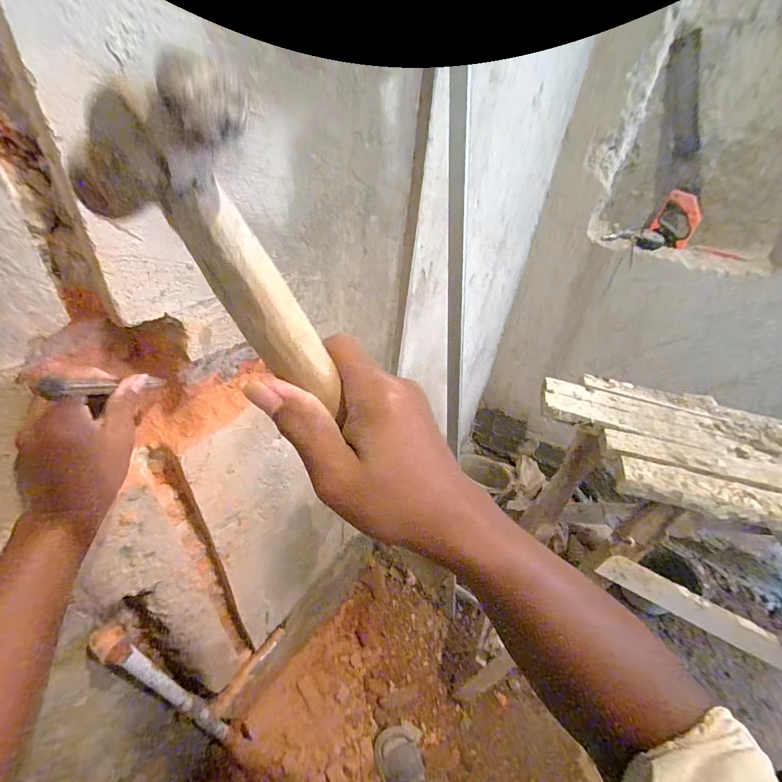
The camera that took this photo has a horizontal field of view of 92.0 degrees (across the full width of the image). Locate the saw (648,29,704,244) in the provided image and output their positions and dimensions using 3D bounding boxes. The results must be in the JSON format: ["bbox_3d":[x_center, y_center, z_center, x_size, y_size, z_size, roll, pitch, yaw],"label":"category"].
[{"bbox_3d":[0.844,-0.706,1.111,0.042,0.526,0.115,-29,25,-37],"label":"saw"}]

